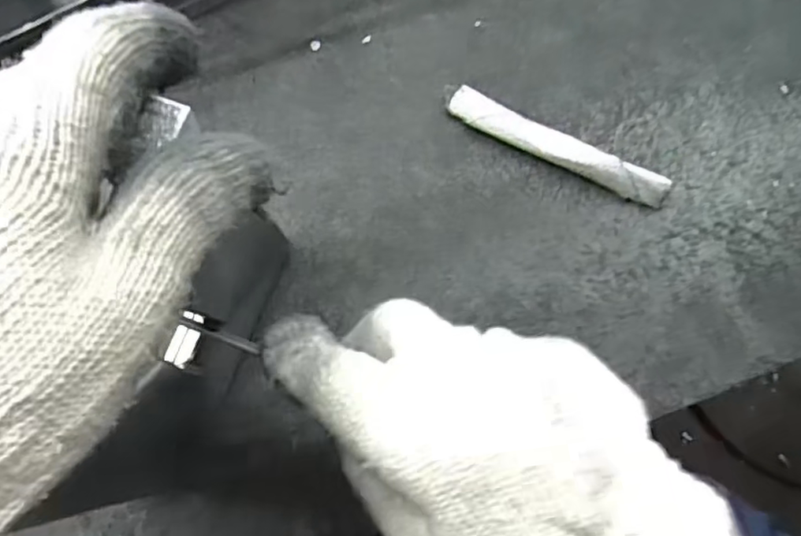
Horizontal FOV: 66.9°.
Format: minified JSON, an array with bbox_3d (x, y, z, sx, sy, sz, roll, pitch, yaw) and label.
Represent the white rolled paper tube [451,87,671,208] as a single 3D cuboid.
[{"bbox_3d":[0.080,-0.062,0.314,0.117,0.015,0.015,29,78,8],"label":"white rolled paper tube"}]

